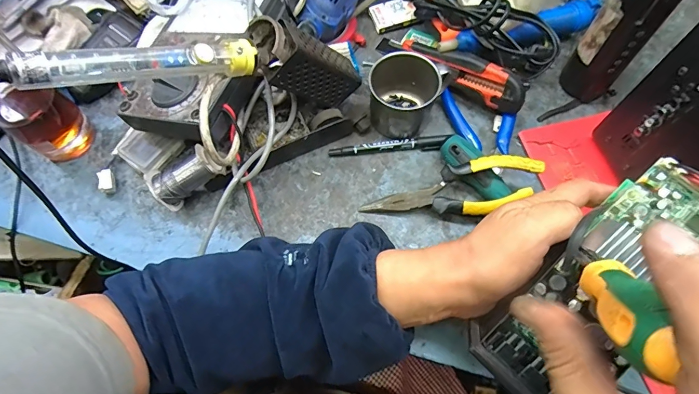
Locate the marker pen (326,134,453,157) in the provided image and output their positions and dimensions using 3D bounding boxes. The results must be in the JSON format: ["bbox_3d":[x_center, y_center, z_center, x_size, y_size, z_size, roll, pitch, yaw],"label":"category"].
[{"bbox_3d":[0.043,-0.052,0.412,0.125,0.010,0.014,-9,67,-3],"label":"marker pen"}]

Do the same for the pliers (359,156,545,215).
[{"bbox_3d":[0.094,-0.003,0.367,0.164,0.017,0.046,-16,67,13],"label":"pliers"}]

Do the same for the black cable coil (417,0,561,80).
[{"bbox_3d":[0.140,-0.181,0.396,0.154,0.046,0.074,35,72,14],"label":"black cable coil"}]

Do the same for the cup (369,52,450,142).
[{"bbox_3d":[0.054,-0.104,0.405,0.072,0.061,0.074,0,67,1],"label":"cup"}]

